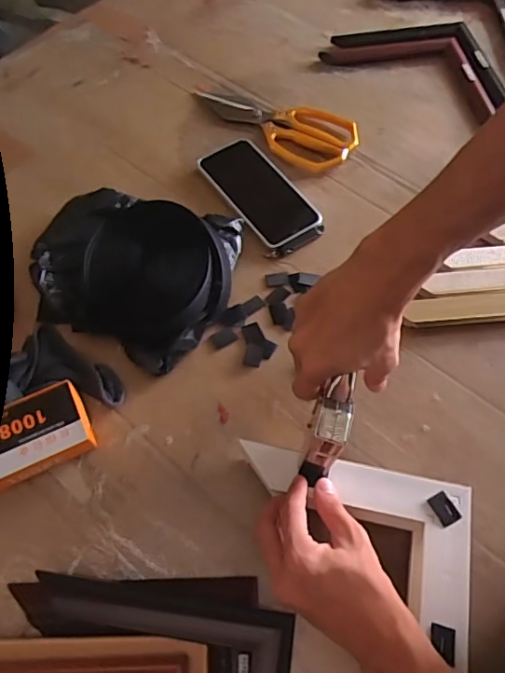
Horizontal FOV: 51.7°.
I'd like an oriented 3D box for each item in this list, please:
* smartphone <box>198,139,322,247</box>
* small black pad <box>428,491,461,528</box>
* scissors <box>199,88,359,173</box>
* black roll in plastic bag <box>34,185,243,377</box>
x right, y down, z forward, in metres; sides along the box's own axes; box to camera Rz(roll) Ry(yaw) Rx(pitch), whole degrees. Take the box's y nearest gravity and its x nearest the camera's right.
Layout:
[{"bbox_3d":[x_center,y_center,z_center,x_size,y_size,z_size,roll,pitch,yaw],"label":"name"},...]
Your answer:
[{"bbox_3d":[0.006,-0.171,0.613,0.074,0.013,0.160,-31,66,-14],"label":"smartphone"},{"bbox_3d":[0.156,0.140,0.424,0.018,0.004,0.025,-26,65,-12],"label":"small black pad"},{"bbox_3d":[0.030,-0.285,0.678,0.224,0.016,0.106,33,68,17],"label":"scissors"},{"bbox_3d":[-0.127,-0.070,0.539,0.208,0.057,0.193,11,63,6],"label":"black roll in plastic bag"}]

